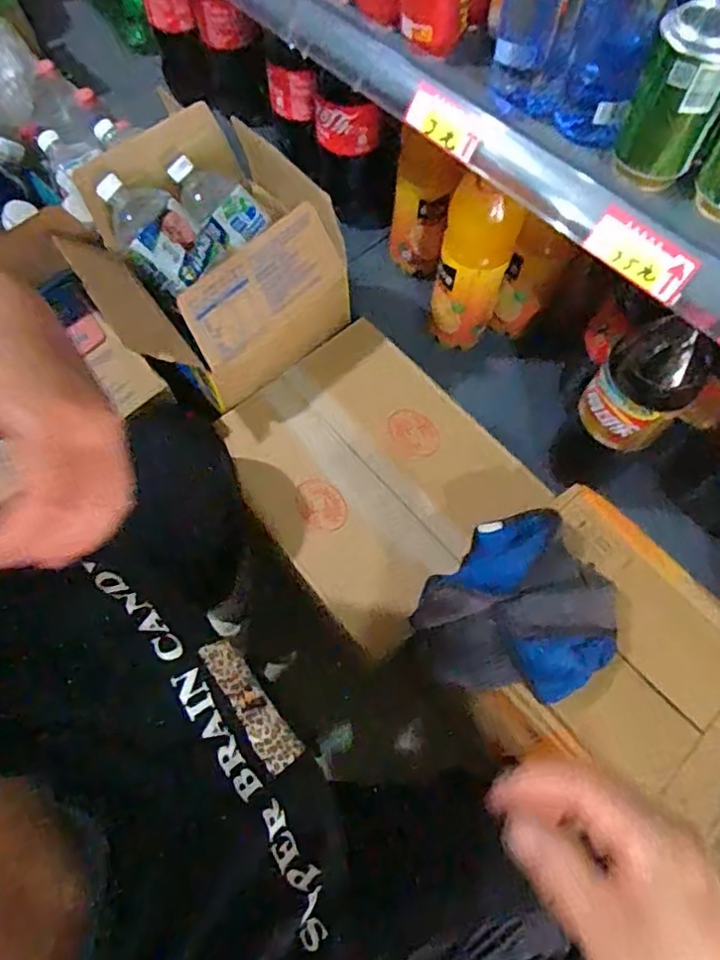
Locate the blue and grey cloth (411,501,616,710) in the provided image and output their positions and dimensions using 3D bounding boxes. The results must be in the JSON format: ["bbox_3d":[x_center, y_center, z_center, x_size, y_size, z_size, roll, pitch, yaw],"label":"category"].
[{"bbox_3d":[0.155,0.131,0.602,0.181,0.048,0.160,-39,70,-16],"label":"blue and grey cloth"}]

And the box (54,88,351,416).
[{"bbox_3d":[-0.190,-0.276,0.795,0.277,0.186,0.287,-37,70,-16],"label":"box"}]

